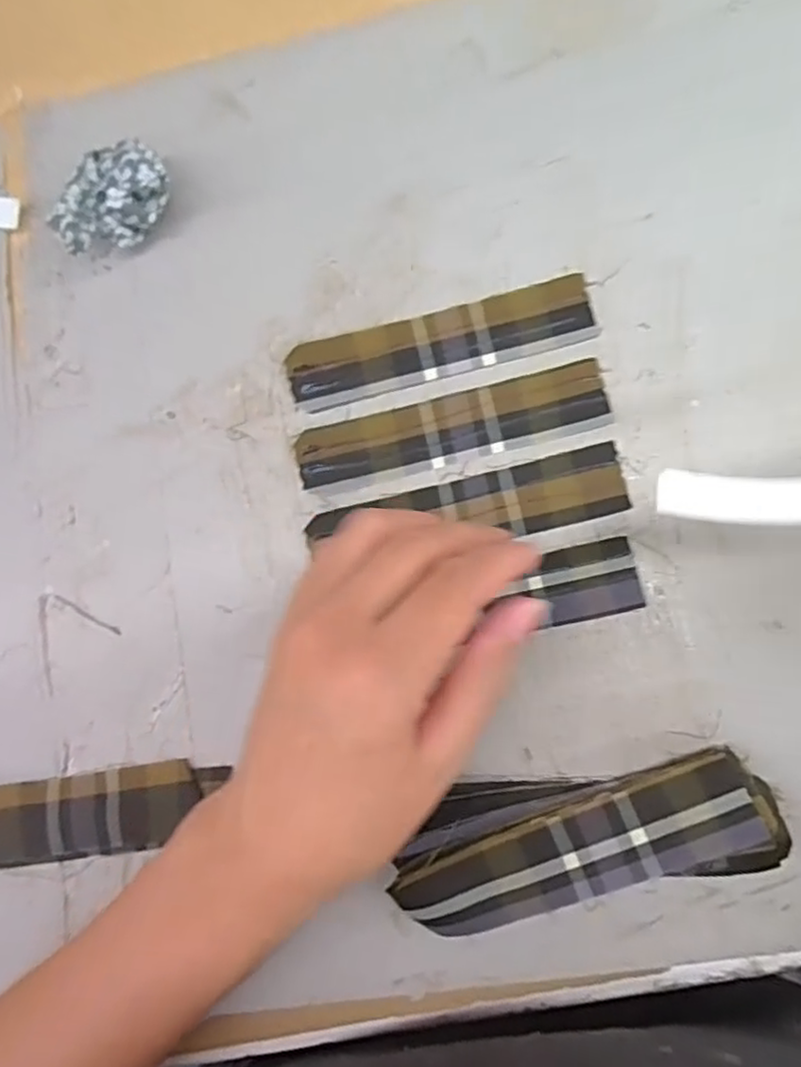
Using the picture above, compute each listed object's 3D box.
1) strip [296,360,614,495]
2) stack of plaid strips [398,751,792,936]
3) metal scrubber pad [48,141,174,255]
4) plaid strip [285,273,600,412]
[{"bbox_3d":[0.023,-0.048,0.307,0.140,0.004,0.032,-13,83,5],"label":"strip"},{"bbox_3d":[0.072,0.120,0.270,0.147,0.021,0.052,-17,83,5],"label":"stack of plaid strips"},{"bbox_3d":[-0.133,-0.156,0.317,0.054,0.034,0.035,-28,82,3],"label":"metal scrubber pad"},{"bbox_3d":[0.018,-0.088,0.311,0.141,0.004,0.031,-13,84,3],"label":"plaid strip"}]

